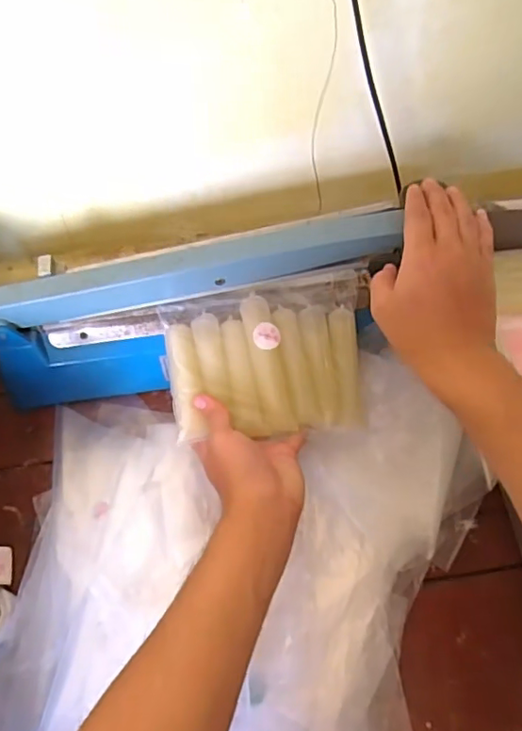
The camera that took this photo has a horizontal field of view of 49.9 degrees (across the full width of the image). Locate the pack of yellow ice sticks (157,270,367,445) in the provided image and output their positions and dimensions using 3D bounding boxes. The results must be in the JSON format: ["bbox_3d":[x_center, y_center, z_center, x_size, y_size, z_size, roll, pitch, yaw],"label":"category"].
[{"bbox_3d":[0.007,-0.008,0.511,0.179,0.025,0.138,-7,76,-10],"label":"pack of yellow ice sticks"}]

